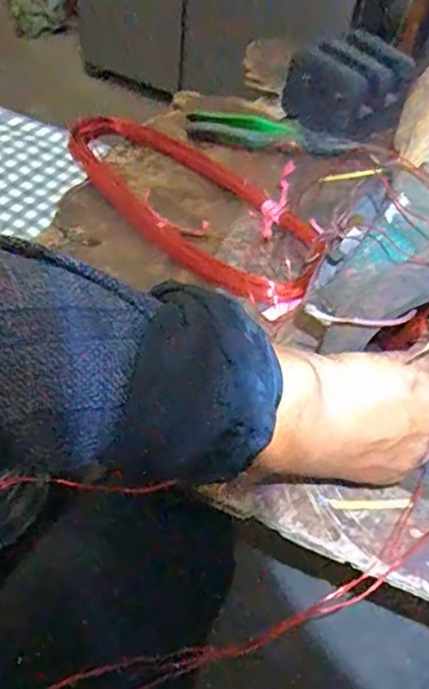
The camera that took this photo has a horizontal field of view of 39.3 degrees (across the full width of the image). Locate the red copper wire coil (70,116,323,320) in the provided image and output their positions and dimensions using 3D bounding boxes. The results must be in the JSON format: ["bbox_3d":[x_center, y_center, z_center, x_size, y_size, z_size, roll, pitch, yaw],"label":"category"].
[{"bbox_3d":[-0.031,-0.145,0.610,0.326,0.042,0.129,34,54,22],"label":"red copper wire coil"}]

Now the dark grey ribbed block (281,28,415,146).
[{"bbox_3d":[0.163,-0.323,0.729,0.116,0.080,0.150,32,53,21],"label":"dark grey ribbed block"}]

